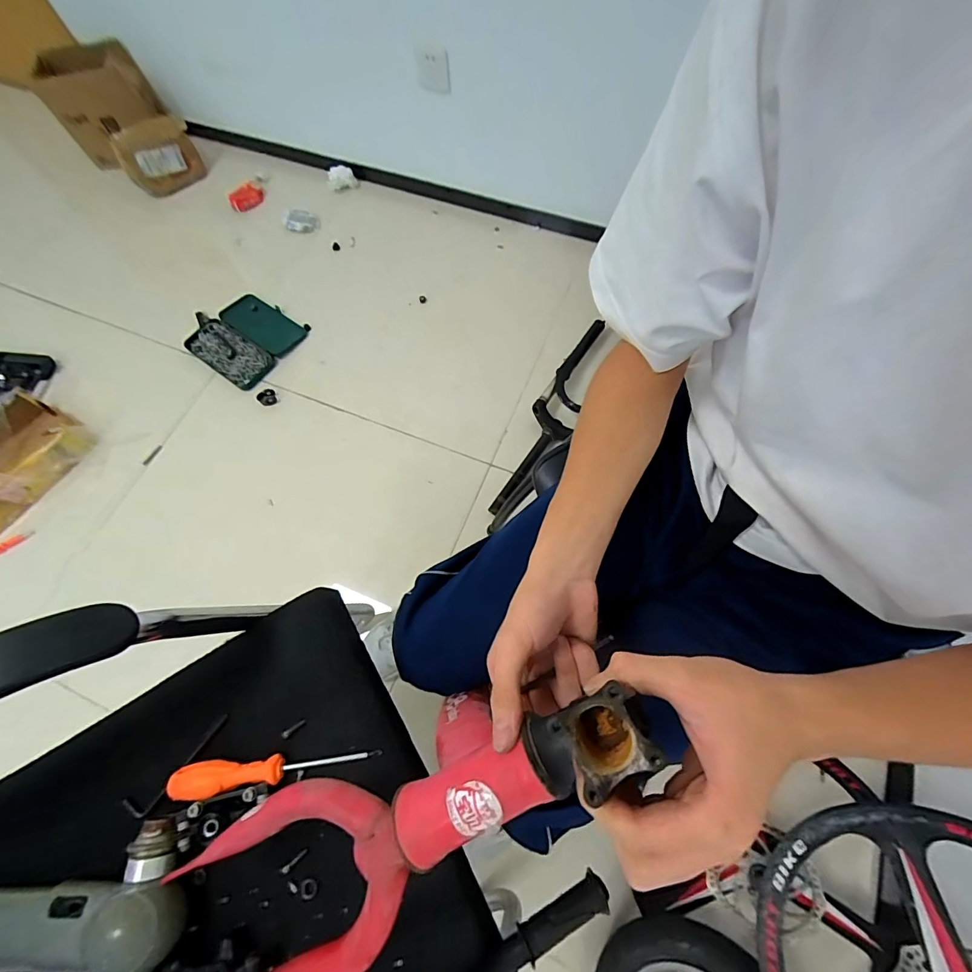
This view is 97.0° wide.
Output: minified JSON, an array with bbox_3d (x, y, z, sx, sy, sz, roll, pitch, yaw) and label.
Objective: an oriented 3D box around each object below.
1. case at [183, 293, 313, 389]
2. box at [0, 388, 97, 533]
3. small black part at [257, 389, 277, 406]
[{"bbox_3d":[-0.682,-0.423,1.203,0.301,0.033,0.250,34,74,14],"label":"case"},{"bbox_3d":[-1.158,-0.044,1.023,0.225,0.132,0.363,35,74,14],"label":"box"},{"bbox_3d":[-0.568,-0.230,1.117,0.047,0.013,0.045,-1,69,2],"label":"small black part"}]

